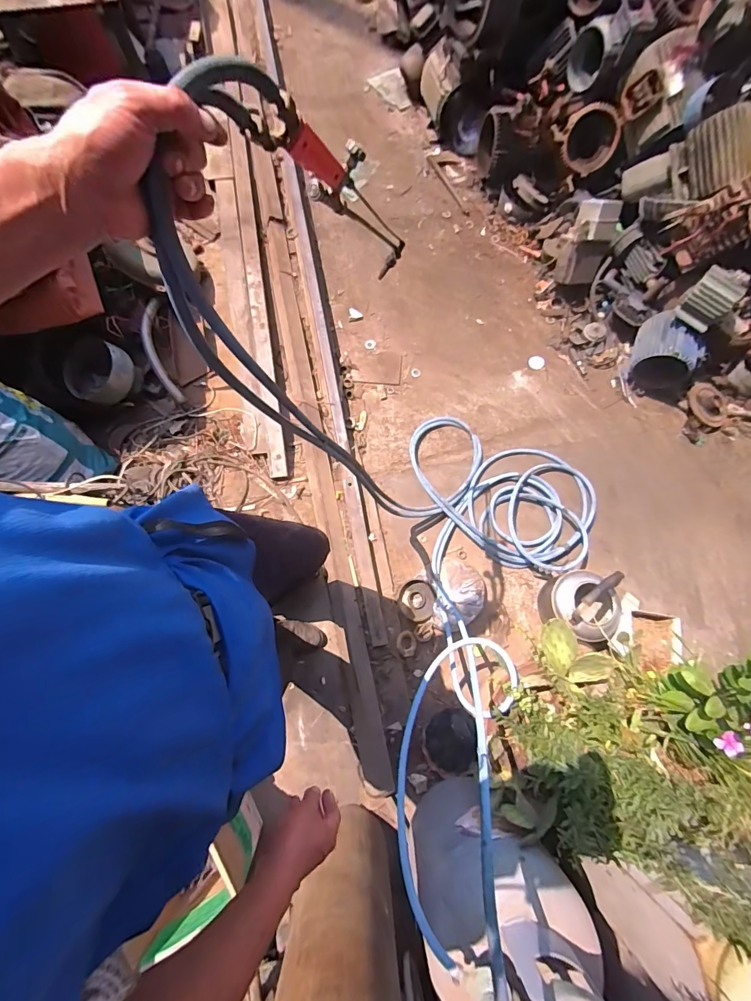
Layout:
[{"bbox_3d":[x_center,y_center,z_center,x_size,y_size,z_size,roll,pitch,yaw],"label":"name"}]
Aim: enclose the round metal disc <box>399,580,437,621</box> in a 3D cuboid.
[{"bbox_3d":[0.137,0.328,1.309,0.117,0.031,0.125,-13,77,-6],"label":"round metal disc"}]

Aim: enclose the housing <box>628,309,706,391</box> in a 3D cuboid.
[{"bbox_3d":[1.089,-0.562,1.501,0.195,0.185,0.207,17,75,4],"label":"housing"}]

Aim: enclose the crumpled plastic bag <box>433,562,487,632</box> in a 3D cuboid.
[{"bbox_3d":[0.289,0.313,1.323,0.161,0.071,0.234,9,74,1],"label":"crumpled plastic bag"}]

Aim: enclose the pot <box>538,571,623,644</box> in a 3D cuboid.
[{"bbox_3d":[0.650,0.321,1.266,0.192,0.181,0.193,1,76,-2],"label":"pot"}]

